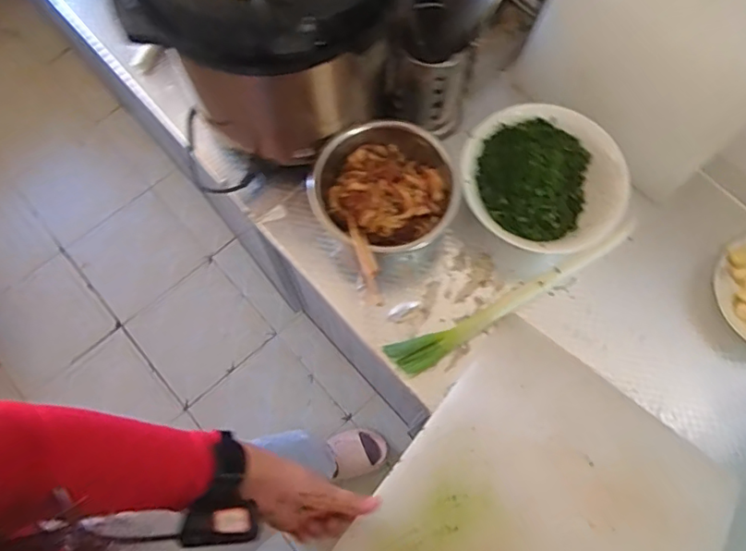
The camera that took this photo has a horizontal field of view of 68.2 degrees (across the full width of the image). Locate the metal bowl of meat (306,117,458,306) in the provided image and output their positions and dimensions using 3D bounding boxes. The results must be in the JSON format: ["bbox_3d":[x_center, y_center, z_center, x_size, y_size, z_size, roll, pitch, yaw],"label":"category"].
[{"bbox_3d":[0.026,-0.110,0.760,0.191,0.093,0.190,0,71,0],"label":"metal bowl of meat"}]

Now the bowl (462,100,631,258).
[{"bbox_3d":[0.238,-0.137,0.769,0.212,0.086,0.199,0,71,0],"label":"bowl"}]

